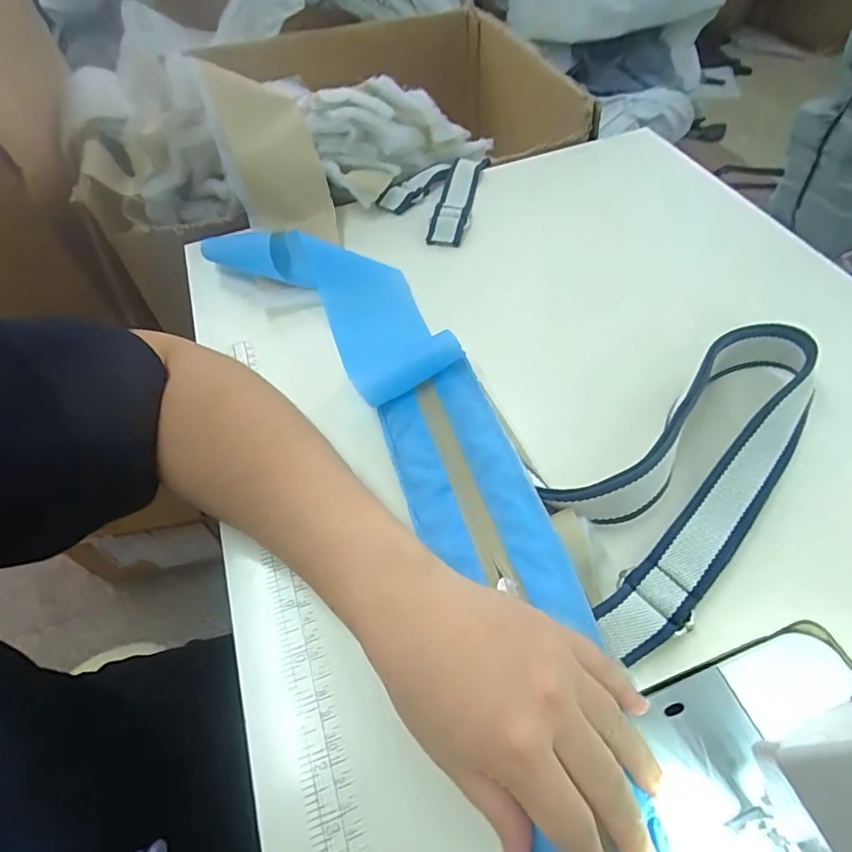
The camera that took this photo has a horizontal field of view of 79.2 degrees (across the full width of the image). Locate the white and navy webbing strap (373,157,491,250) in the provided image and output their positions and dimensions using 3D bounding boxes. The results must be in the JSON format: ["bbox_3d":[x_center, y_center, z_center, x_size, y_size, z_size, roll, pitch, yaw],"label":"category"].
[{"bbox_3d":[0.005,-0.240,0.529,0.091,0.015,0.153,8,56,11],"label":"white and navy webbing strap"}]

